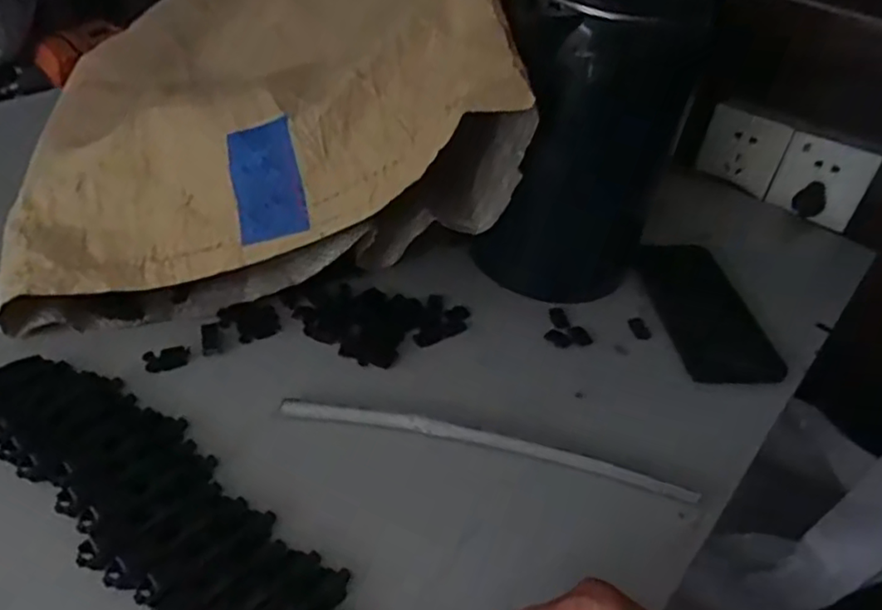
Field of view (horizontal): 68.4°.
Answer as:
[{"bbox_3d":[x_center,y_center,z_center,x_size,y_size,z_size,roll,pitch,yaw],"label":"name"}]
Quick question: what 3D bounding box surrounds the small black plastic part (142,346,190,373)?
[{"bbox_3d":[-0.186,0.036,0.441,0.028,0.004,0.017,-10,44,-19],"label":"small black plastic part"}]

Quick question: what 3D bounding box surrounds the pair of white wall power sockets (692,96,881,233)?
[{"bbox_3d":[0.362,-0.151,0.686,0.164,0.089,0.027,25,44,19],"label":"pair of white wall power sockets"}]

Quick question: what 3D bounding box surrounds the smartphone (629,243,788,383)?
[{"bbox_3d":[0.213,0.002,0.533,0.079,0.009,0.147,-6,50,-10],"label":"smartphone"}]

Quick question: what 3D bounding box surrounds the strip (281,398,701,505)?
[{"bbox_3d":[0.029,0.089,0.414,0.262,0.008,0.018,11,41,4],"label":"strip"}]

